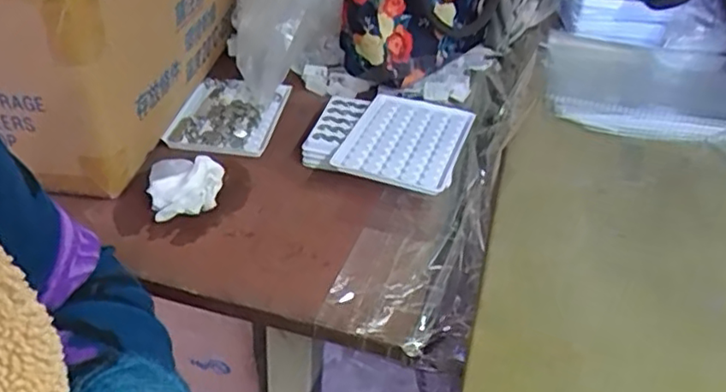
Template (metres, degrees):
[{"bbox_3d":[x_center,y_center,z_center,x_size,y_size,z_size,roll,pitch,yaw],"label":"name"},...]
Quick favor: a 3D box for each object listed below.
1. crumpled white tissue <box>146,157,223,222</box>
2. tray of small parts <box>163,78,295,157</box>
[{"bbox_3d":[-0.139,-0.013,0.507,0.055,0.031,0.063,-9,36,-17],"label":"crumpled white tissue"},{"bbox_3d":[-0.127,-0.078,0.607,0.093,0.011,0.123,5,35,4],"label":"tray of small parts"}]

